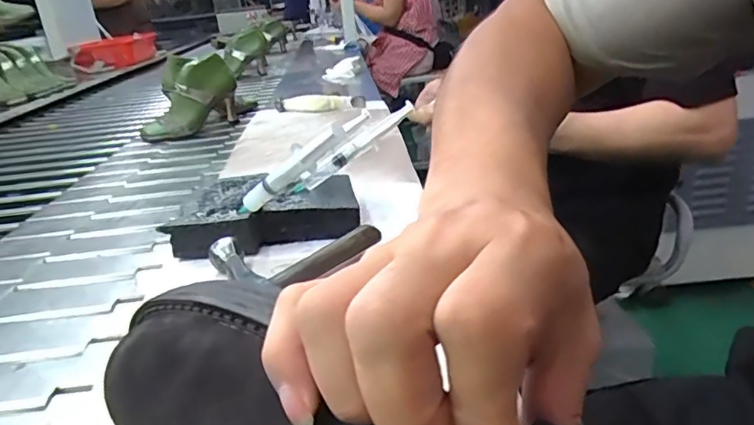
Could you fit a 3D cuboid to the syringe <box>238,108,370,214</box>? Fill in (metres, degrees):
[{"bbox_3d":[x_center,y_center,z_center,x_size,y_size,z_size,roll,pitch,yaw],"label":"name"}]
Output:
[{"bbox_3d":[-0.069,-0.039,0.446,0.157,0.022,0.018,-33,12,28],"label":"syringe"}]

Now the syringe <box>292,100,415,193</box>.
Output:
[{"bbox_3d":[-0.021,-0.064,0.529,0.141,0.024,0.010,-36,32,-6],"label":"syringe"}]

